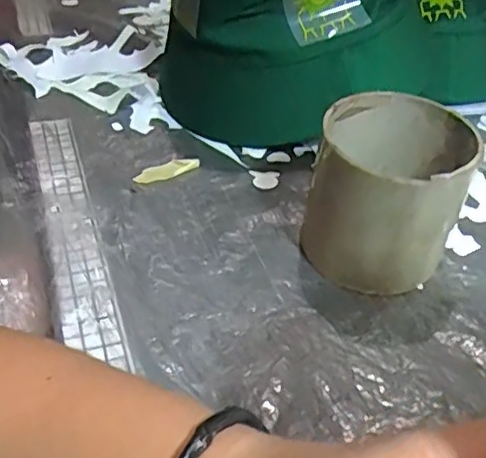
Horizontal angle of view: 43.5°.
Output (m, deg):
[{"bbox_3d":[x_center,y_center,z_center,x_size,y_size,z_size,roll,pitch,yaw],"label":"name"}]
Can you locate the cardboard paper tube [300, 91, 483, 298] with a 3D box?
[{"bbox_3d":[0.085,-0.022,0.367,0.085,0.084,0.090,19,42,15],"label":"cardboard paper tube"}]

